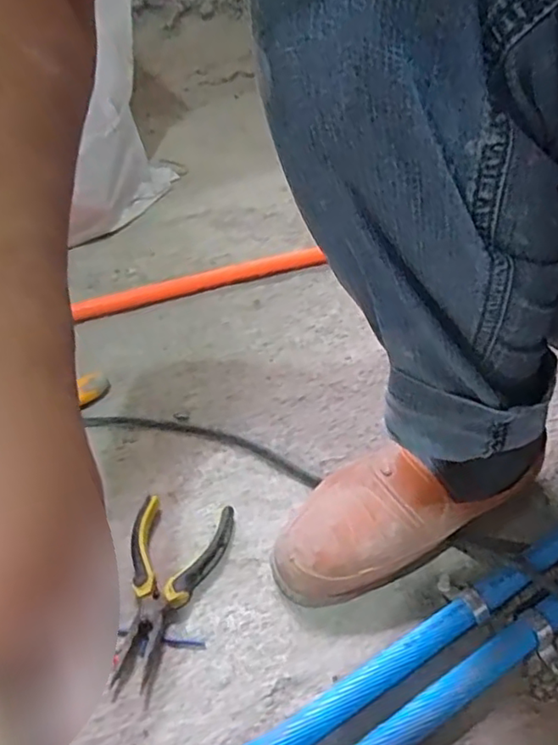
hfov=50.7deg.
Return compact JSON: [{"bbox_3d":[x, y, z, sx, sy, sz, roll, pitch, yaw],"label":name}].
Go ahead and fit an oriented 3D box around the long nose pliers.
[{"bbox_3d":[-0.094,0.168,0.463,0.080,0.018,0.150,8,44,9],"label":"long nose pliers"}]

